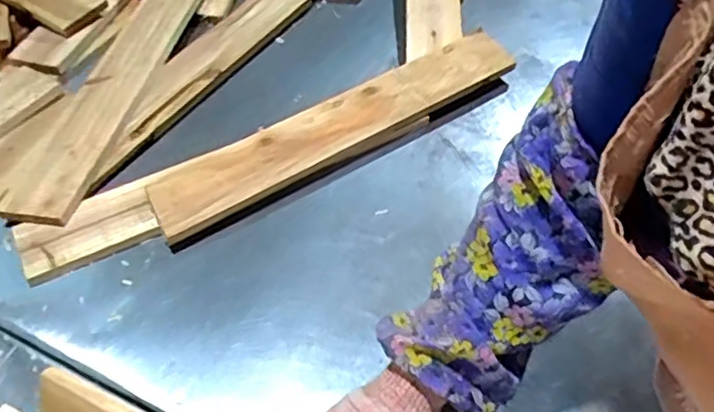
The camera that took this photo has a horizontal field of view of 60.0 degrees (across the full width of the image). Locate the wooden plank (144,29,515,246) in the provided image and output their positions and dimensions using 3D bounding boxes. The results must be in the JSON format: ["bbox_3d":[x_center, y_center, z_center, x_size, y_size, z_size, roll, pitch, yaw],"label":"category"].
[{"bbox_3d":[-0.014,-0.106,0.776,0.513,0.034,0.092,-27,55,-19],"label":"wooden plank"}]

